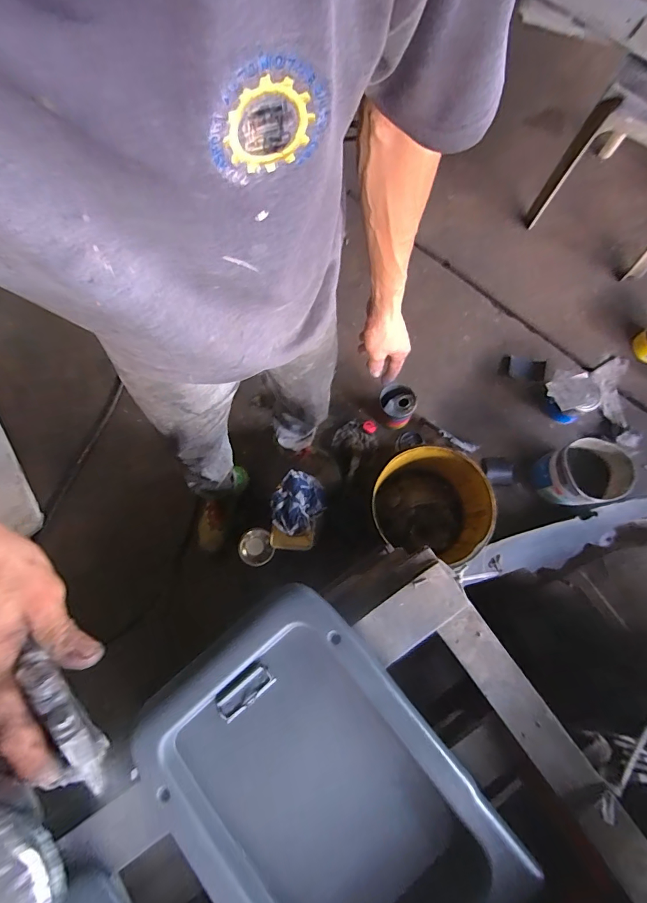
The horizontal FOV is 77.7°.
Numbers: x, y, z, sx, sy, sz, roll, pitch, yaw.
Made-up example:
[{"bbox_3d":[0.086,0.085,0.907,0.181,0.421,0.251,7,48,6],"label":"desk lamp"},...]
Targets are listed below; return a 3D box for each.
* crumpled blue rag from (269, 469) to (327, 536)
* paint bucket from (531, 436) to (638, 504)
[{"bbox_3d":[-0.066,0.125,0.985,0.124,0.047,0.149,39,82,11],"label":"crumpled blue rag"},{"bbox_3d":[0.690,0.064,1.096,0.173,0.170,0.162,-1,76,3],"label":"paint bucket"}]

